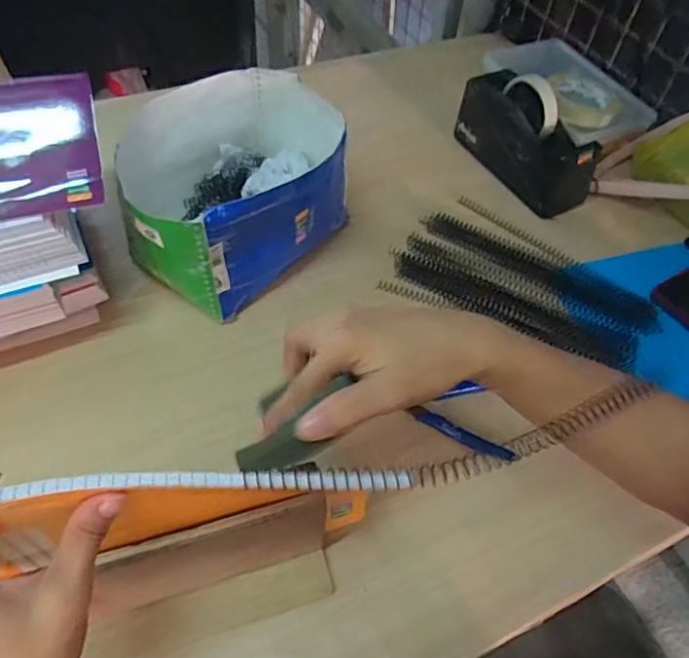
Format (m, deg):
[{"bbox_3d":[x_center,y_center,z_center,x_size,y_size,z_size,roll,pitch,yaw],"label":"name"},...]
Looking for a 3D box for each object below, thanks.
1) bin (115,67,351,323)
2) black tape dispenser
[{"bbox_3d":[-0.121,-0.158,0.614,0.257,0.143,0.217,-33,62,-25],"label":"bin"},{"bbox_3d":[0.241,-0.260,0.726,0.067,0.097,0.210,-21,58,-19],"label":"black tape dispenser"}]

